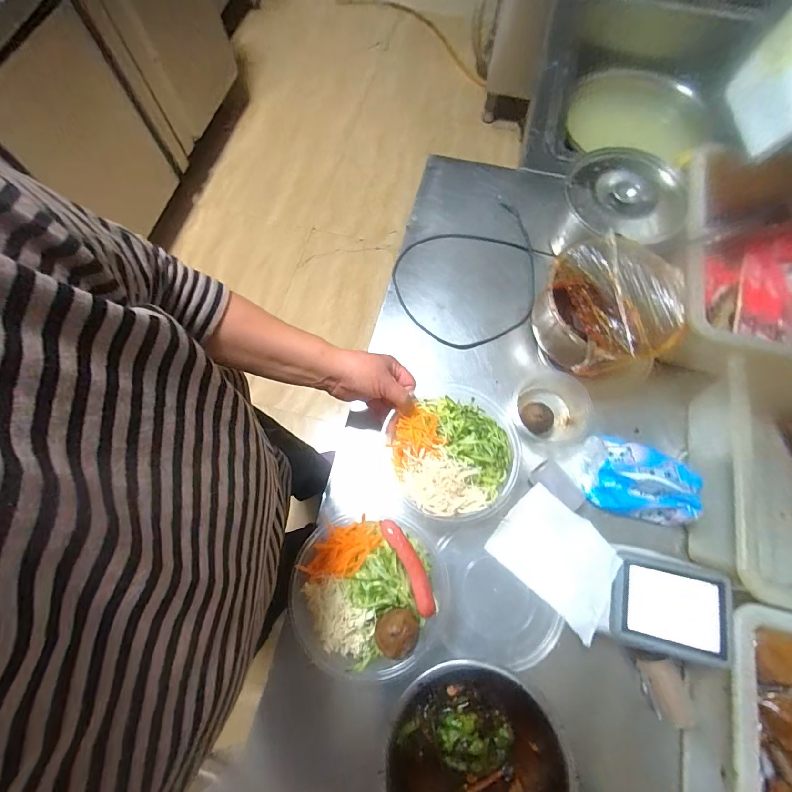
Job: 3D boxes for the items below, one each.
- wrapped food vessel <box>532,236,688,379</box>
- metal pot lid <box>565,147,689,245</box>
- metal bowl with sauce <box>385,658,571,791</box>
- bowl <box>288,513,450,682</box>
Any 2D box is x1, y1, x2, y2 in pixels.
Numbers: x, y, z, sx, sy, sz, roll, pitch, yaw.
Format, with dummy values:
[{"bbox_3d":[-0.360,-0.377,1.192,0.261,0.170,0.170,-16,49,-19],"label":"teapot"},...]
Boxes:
[{"bbox_3d":[0.289,-0.120,0.519,0.178,0.094,0.170,0,72,0],"label":"wrapped food vessel"},{"bbox_3d":[0.327,-0.289,0.530,0.156,0.033,0.134,28,74,9],"label":"metal pot lid"},{"bbox_3d":[0.078,0.372,0.375,0.172,0.067,0.173,0,72,0],"label":"metal bowl with sauce"},{"bbox_3d":[-0.026,0.215,0.417,0.165,0.089,0.151,0,72,0],"label":"bowl"}]

